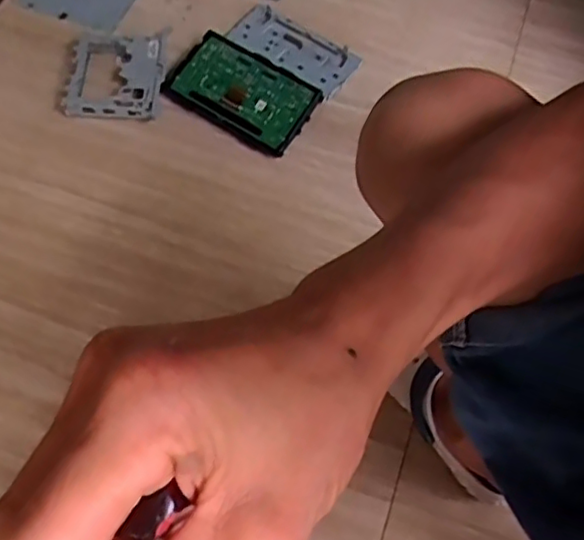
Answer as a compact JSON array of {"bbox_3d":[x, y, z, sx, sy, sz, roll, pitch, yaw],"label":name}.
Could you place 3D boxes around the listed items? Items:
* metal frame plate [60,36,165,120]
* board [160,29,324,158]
[{"bbox_3d":[-0.243,-0.272,0.900,0.126,0.025,0.138,6,67,2],"label":"metal frame plate"},{"bbox_3d":[-0.066,-0.247,0.893,0.196,0.022,0.117,29,85,8],"label":"board"}]

